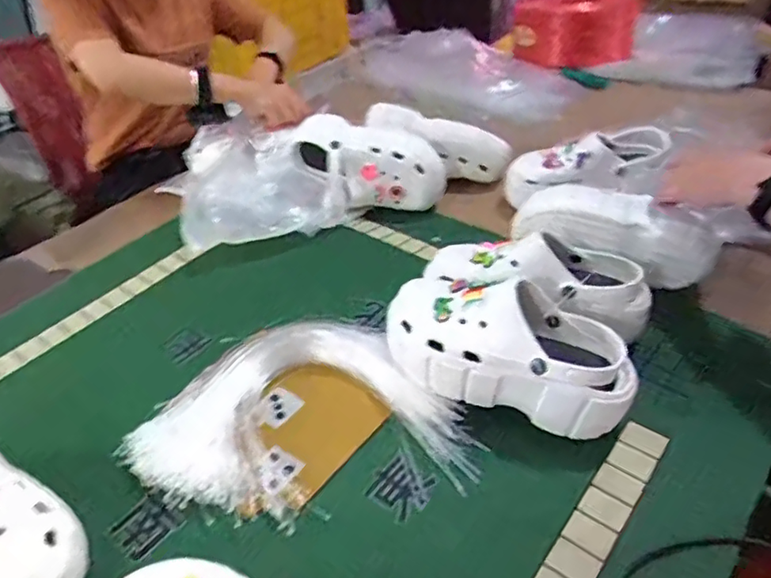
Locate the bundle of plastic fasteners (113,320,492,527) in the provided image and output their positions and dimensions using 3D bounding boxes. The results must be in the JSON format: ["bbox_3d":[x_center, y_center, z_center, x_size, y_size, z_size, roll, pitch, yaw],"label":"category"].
[{"bbox_3d":[-0.092,0.149,0.598,0.285,0.044,0.277,-28,44,-27],"label":"bundle of plastic fasteners"}]

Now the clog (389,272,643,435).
[{"bbox_3d":[0.127,0.056,0.611,0.249,0.106,0.122,14,42,21],"label":"clog"}]

